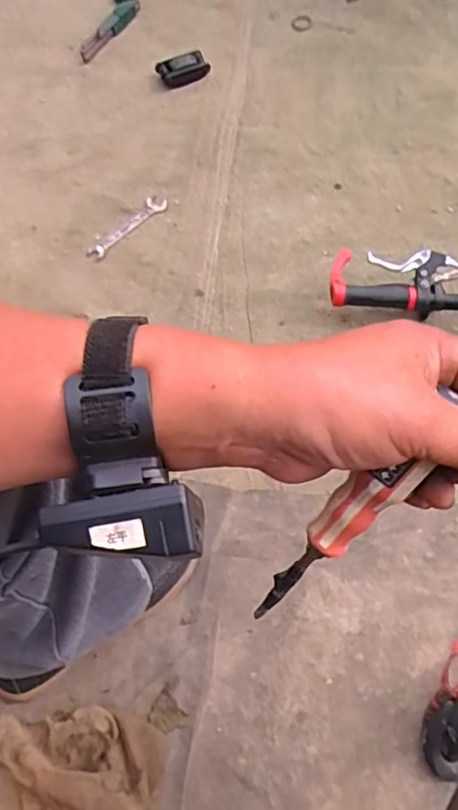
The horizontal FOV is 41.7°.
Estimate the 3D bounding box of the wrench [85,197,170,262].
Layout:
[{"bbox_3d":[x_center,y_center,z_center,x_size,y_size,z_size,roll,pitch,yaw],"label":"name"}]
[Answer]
[{"bbox_3d":[-0.162,-0.283,0.955,0.149,0.014,0.025,-39,74,-10],"label":"wrench"}]

